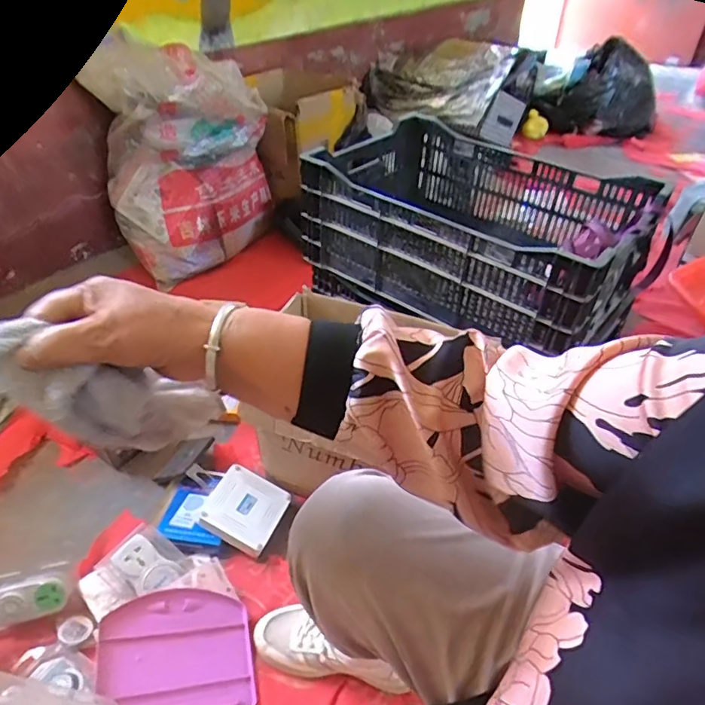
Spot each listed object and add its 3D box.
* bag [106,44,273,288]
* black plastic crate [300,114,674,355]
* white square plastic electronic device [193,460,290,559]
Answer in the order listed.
[{"bbox_3d":[-0.455,-0.555,1.543,0.490,0.535,0.234,-19,45,-21],"label":"bag"},{"bbox_3d":[0.264,-0.278,1.132,0.667,0.261,0.514,30,49,30],"label":"black plastic crate"},{"bbox_3d":[-0.188,0.273,0.924,0.127,0.017,0.133,31,40,1],"label":"white square plastic electronic device"}]

